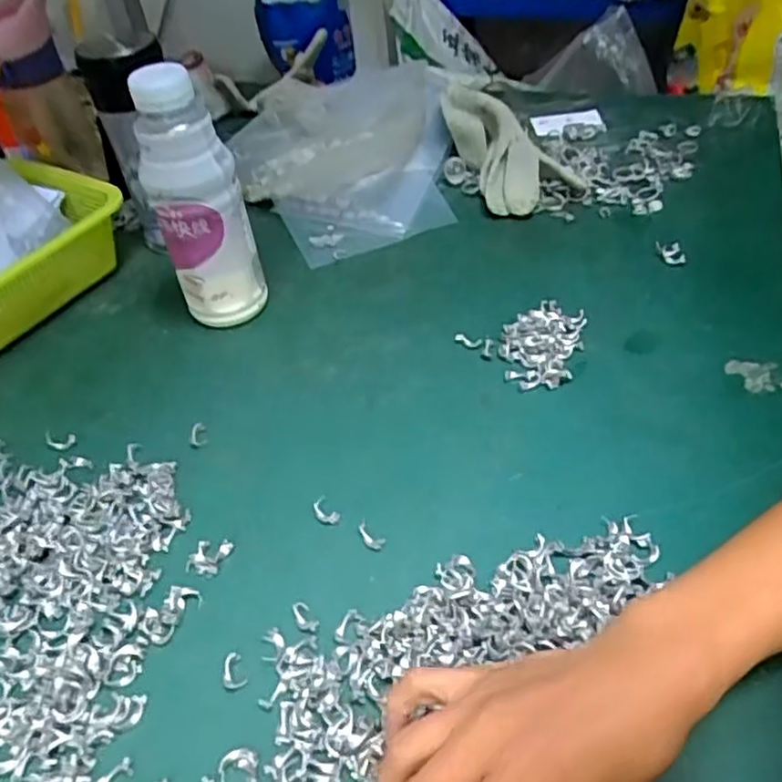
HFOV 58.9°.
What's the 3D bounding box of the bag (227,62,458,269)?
[{"bbox_3d":[-0.058,-0.257,0.730,0.243,0.099,0.298,-13,44,-7],"label":"bag"}]

